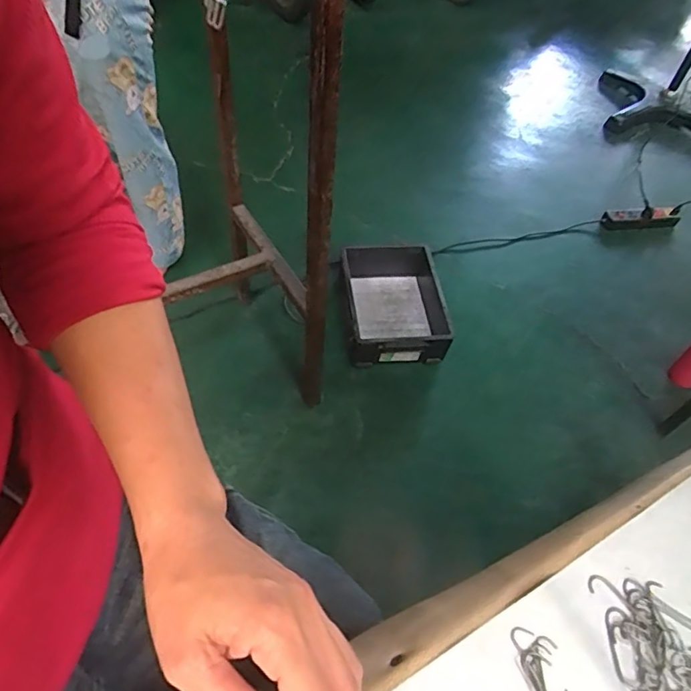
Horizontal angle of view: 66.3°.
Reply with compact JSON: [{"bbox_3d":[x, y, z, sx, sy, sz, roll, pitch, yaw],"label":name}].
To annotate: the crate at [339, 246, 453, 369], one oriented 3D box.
[{"bbox_3d":[0.131,-0.115,1.443,0.268,0.135,0.371,-2,53,-7],"label":"crate"}]

